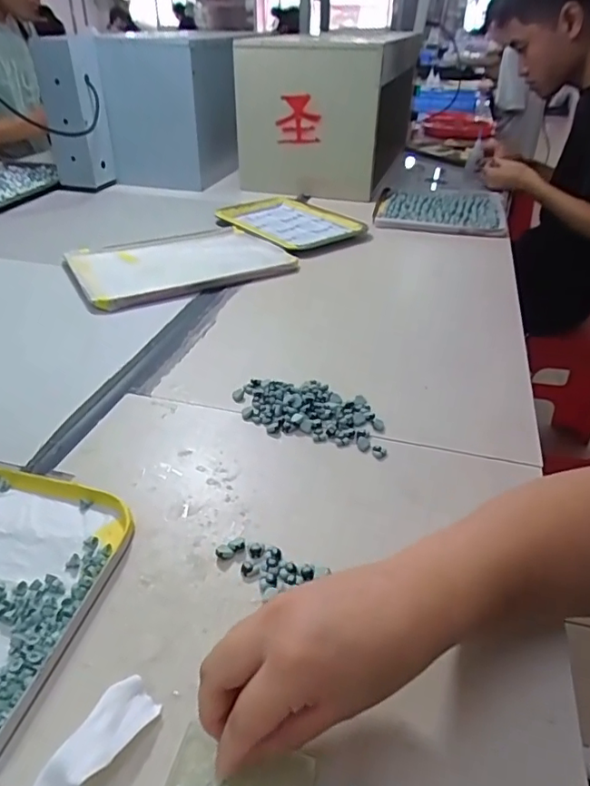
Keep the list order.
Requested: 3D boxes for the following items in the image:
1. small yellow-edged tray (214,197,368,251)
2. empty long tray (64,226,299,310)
[{"bbox_3d":[-0.012,-0.314,0.977,0.190,0.016,0.261,-21,40,-32],"label":"small yellow-edged tray"},{"bbox_3d":[-0.175,-0.200,0.819,0.293,0.017,0.221,-17,38,-28],"label":"empty long tray"}]

